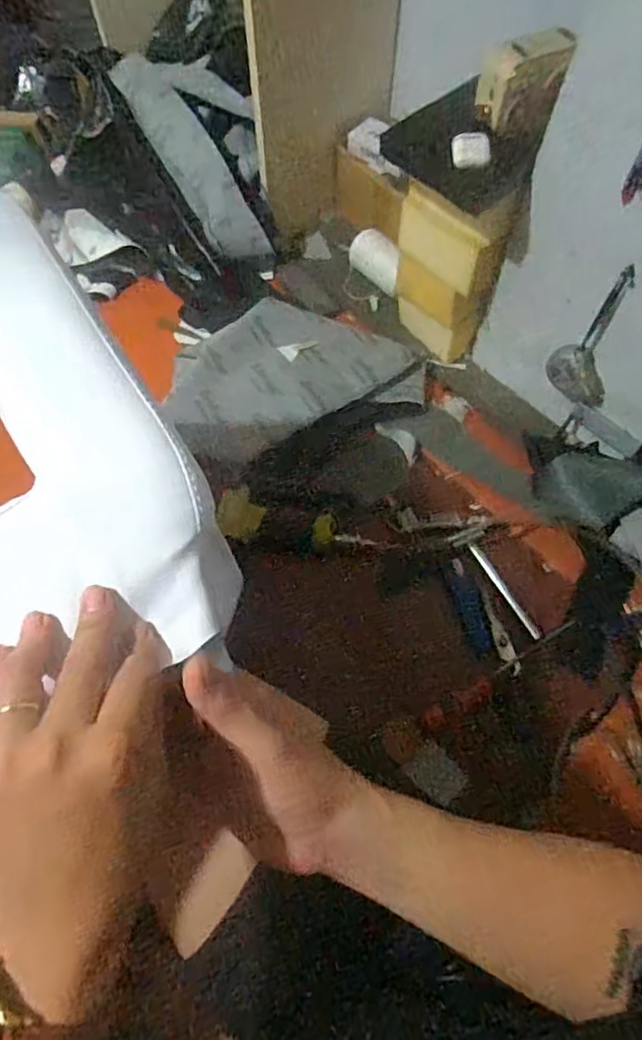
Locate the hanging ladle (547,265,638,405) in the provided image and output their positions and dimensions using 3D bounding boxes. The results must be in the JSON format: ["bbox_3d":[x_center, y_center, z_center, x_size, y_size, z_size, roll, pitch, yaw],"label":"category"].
[{"bbox_3d":[0.361,-0.229,0.780,0.091,0.195,0.029,29,67,12],"label":"hanging ladle"}]

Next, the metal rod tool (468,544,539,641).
[{"bbox_3d":[0.252,0.096,0.820,0.012,0.004,0.150,-27,67,-13],"label":"metal rod tool"}]

